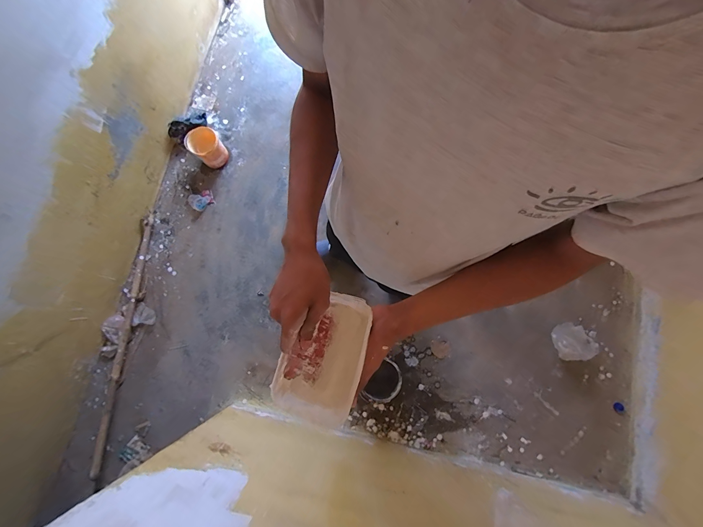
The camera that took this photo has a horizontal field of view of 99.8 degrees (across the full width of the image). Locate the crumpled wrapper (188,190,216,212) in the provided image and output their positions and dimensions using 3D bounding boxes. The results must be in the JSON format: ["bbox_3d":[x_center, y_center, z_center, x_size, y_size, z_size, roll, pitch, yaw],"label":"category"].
[{"bbox_3d":[-0.804,-0.343,1.580,0.124,0.046,0.101,-30,79,-5],"label":"crumpled wrapper"}]

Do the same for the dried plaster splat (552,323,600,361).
[{"bbox_3d":[0.999,0.346,1.326,0.211,0.076,0.151,-7,78,1],"label":"dried plaster splat"}]

